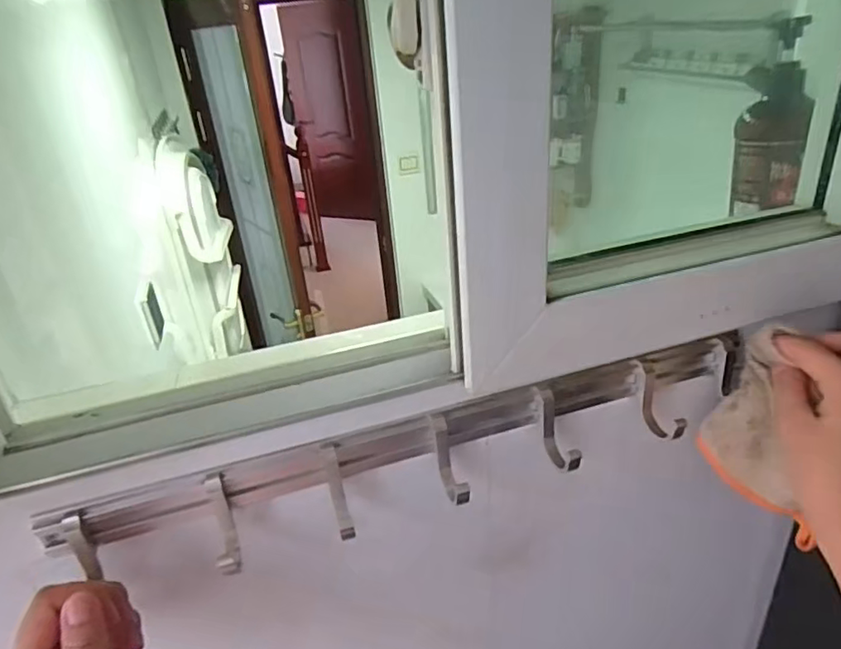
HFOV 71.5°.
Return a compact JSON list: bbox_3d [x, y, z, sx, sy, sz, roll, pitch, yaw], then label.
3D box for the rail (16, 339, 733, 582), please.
[{"bbox_3d":[0.013,0.093,0.402,0.485,0.061,0.042,-12,29,-14],"label":"rail"}]

